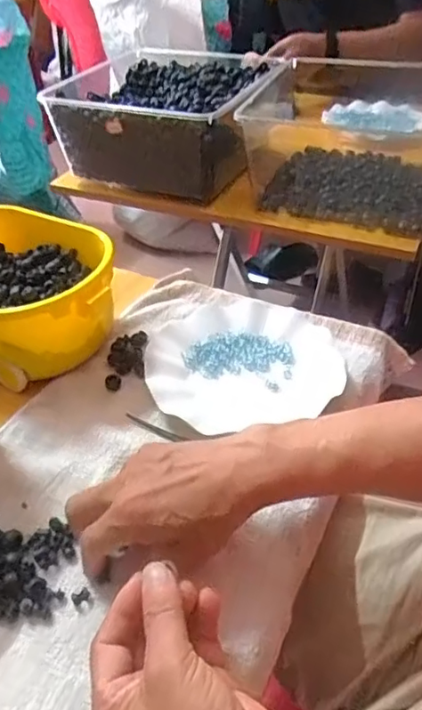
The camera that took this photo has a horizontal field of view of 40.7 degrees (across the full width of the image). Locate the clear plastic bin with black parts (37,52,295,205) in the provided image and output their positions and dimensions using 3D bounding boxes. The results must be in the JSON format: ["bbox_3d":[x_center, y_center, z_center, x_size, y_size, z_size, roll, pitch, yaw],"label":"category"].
[{"bbox_3d":[-0.056,-0.395,0.970,0.317,0.142,0.312,14,43,20],"label":"clear plastic bin with black parts"}]

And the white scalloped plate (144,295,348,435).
[{"bbox_3d":[0.029,-0.007,0.583,0.192,0.025,0.192,-2,40,2],"label":"white scalloped plate"}]

